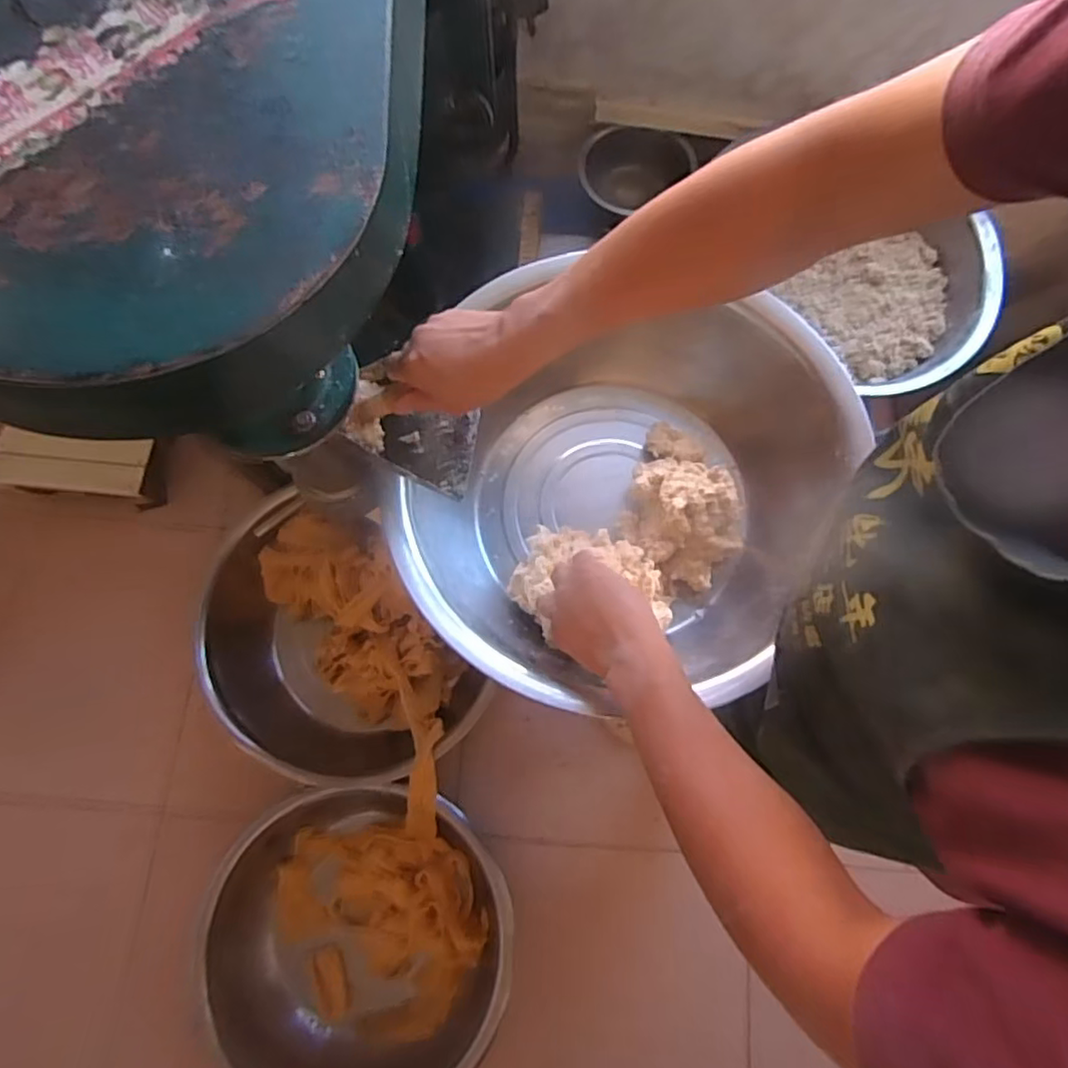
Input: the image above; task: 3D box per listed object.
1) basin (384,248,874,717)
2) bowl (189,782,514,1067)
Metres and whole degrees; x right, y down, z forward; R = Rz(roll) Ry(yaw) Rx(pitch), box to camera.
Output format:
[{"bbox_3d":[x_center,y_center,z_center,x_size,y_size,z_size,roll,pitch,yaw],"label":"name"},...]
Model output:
[{"bbox_3d":[0.091,-0.029,0.678,0.397,0.191,0.414,13,75,3],"label":"basin"},{"bbox_3d":[-0.309,0.731,1.180,0.500,0.226,0.511,0,74,-1],"label":"bowl"}]

